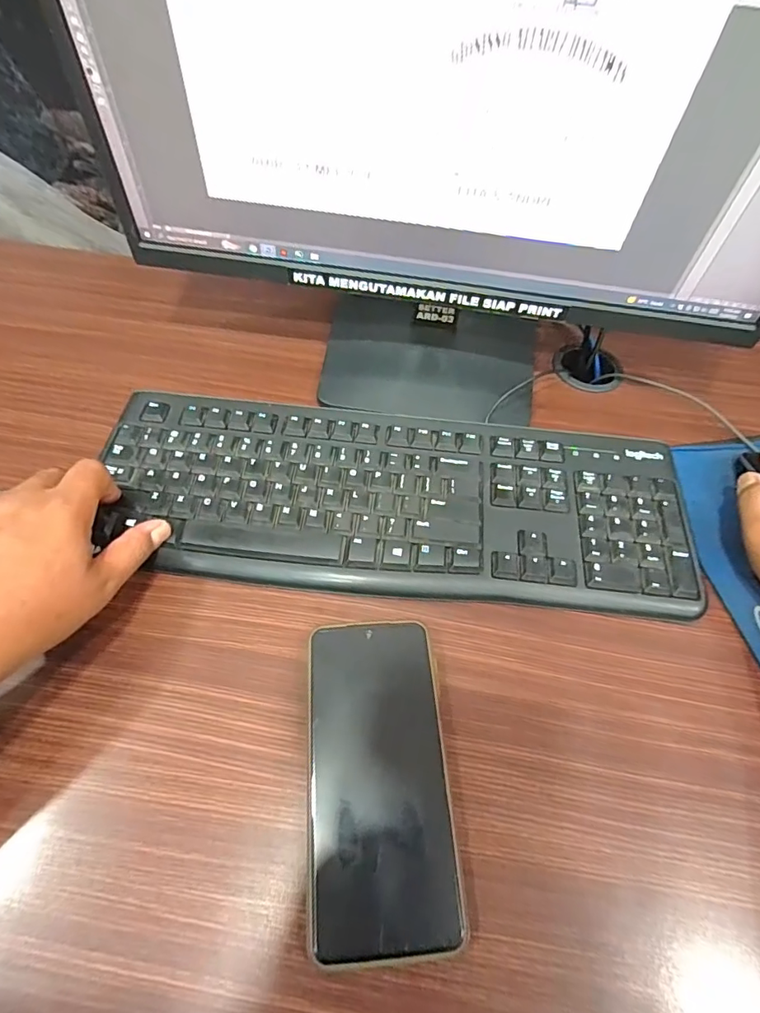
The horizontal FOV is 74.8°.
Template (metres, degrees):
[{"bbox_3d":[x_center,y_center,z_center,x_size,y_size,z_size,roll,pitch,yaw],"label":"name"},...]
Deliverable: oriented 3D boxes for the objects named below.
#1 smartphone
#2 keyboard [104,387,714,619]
[{"bbox_3d":[-0.001,0.148,0.281,0.075,0.014,0.162,-2,58,-4],"label":"smartphone"},{"bbox_3d":[0.011,-0.007,0.370,0.422,0.016,0.148,7,58,2],"label":"keyboard"}]

